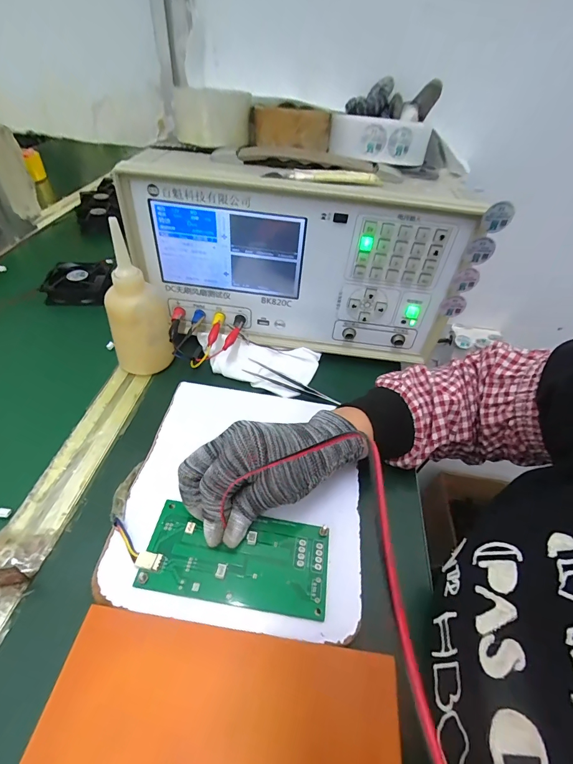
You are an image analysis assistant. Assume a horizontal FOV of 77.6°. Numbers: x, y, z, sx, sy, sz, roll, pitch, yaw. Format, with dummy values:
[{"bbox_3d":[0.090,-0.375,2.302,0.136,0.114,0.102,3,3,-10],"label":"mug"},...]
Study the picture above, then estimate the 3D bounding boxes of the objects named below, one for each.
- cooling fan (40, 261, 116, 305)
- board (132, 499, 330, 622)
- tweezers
[{"bbox_3d":[-0.305,-0.146,0.525,0.085,0.031,0.079,-7,45,-9],"label":"cooling fan"},{"bbox_3d":[-0.036,0.131,0.267,0.133,0.007,0.064,8,44,-1],"label":"board"},{"bbox_3d":[0.006,0.000,0.405,0.115,0.009,0.018,19,47,17],"label":"tweezers"}]

